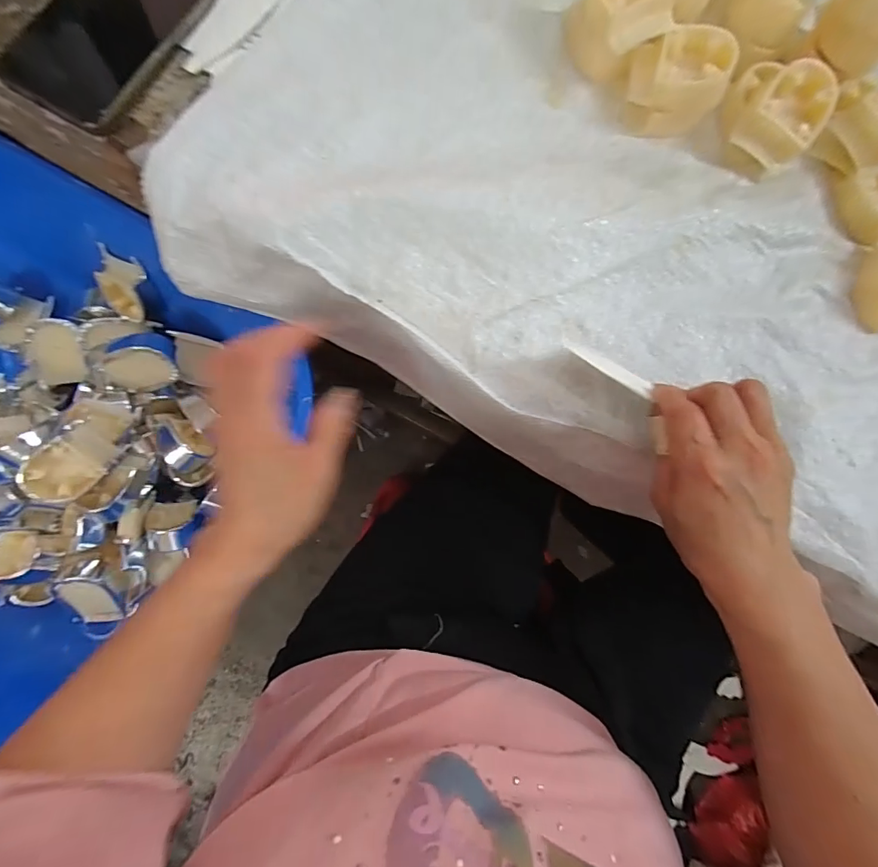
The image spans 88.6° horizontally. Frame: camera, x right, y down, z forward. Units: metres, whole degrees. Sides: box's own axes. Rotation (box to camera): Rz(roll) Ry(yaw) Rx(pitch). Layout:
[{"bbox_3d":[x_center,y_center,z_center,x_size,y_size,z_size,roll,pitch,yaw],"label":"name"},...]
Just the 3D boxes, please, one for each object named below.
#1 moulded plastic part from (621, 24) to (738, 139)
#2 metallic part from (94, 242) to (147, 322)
[{"bbox_3d":[0.164,-0.243,0.307,0.062,0.037,0.055,6,84,-4],"label":"moulded plastic part"},{"bbox_3d":[-0.306,-0.141,0.437,0.044,0.012,0.064,17,125,-5],"label":"metallic part"}]

